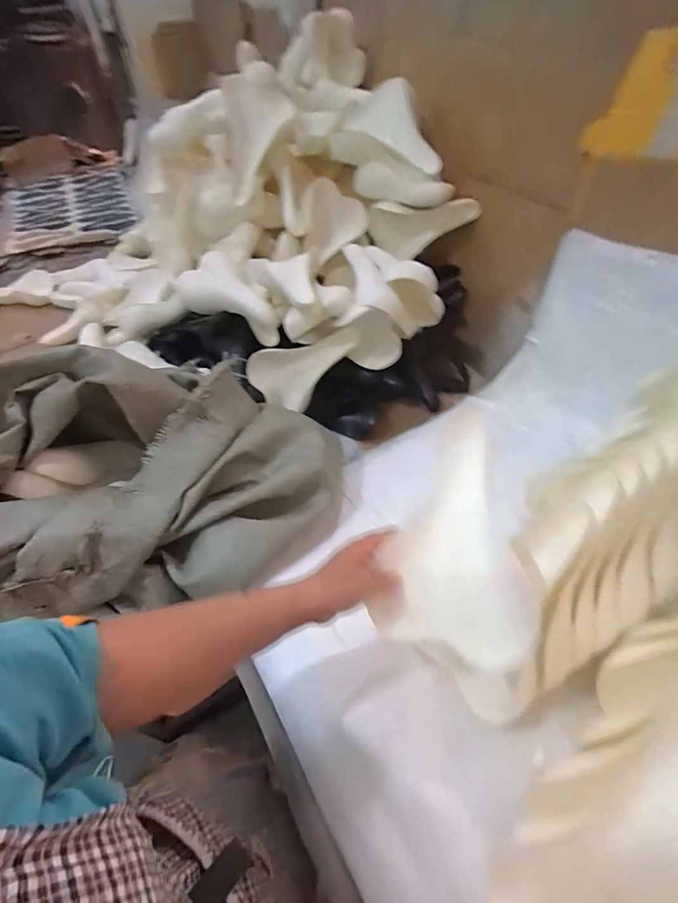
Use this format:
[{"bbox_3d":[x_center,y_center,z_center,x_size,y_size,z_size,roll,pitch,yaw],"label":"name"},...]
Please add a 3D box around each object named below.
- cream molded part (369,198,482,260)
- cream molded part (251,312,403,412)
[{"bbox_3d":[0.205,-0.549,1.015,0.266,0.137,0.040,0,46,22],"label":"cream molded part"},{"bbox_3d":[-0.035,-0.200,0.913,0.334,0.152,0.080,-19,48,7],"label":"cream molded part"}]

